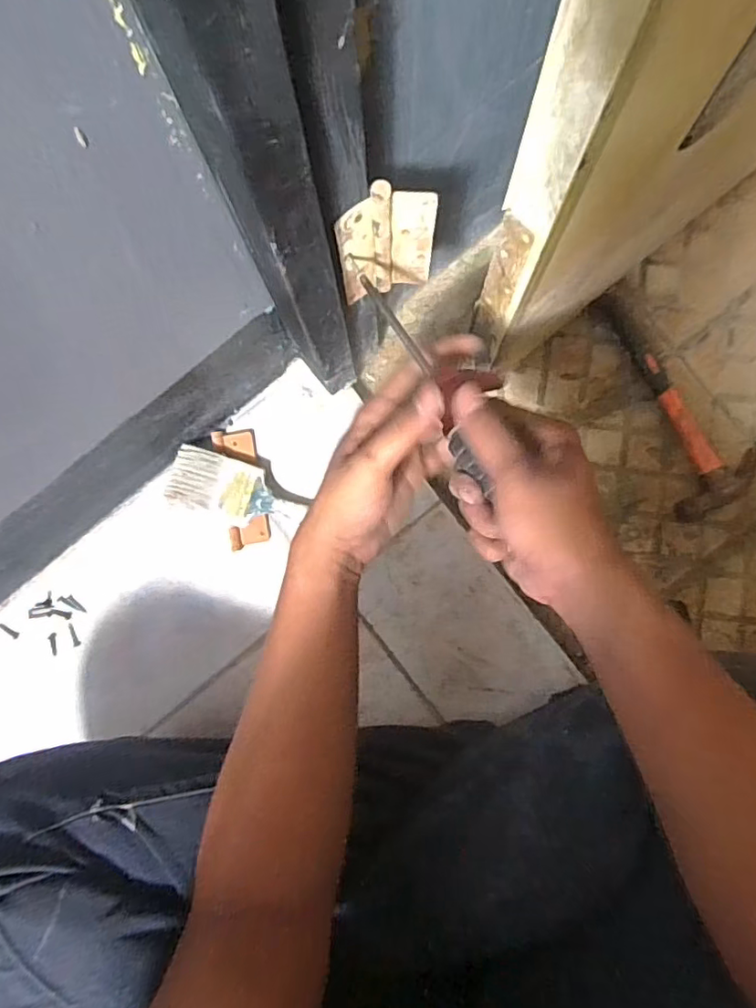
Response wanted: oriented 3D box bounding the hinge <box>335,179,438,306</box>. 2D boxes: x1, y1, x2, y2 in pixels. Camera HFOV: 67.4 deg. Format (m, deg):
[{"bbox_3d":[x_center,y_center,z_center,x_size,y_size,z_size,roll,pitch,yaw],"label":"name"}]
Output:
[{"bbox_3d":[0.005,-0.182,0.403,0.066,0.113,0.016,-16,85,-1],"label":"hinge"}]

